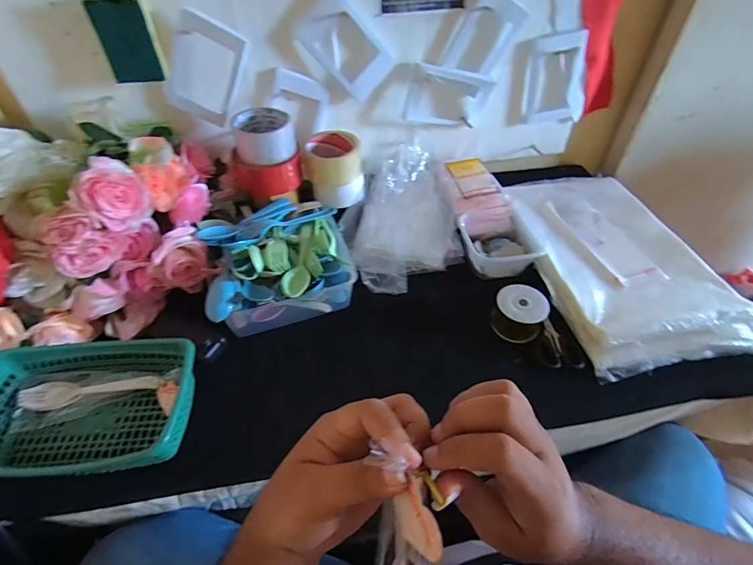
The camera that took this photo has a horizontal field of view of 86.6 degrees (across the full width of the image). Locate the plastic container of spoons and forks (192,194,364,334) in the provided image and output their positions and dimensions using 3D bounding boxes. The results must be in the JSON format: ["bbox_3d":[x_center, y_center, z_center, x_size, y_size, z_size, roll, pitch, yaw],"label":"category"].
[{"bbox_3d":[-0.147,-0.037,0.603,0.198,0.107,0.192,-13,48,-12],"label":"plastic container of spoons and forks"}]

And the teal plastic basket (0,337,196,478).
[{"bbox_3d":[-0.338,0.145,0.468,0.239,0.069,0.142,-4,47,-3],"label":"teal plastic basket"}]

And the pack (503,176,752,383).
[{"bbox_3d":[0.373,-0.045,0.647,0.266,0.042,0.393,-11,48,-10],"label":"pack"}]

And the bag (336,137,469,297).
[{"bbox_3d":[0.039,-0.113,0.672,0.186,0.078,0.283,-10,48,-9],"label":"bag"}]

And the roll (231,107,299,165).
[{"bbox_3d":[-0.171,-0.225,0.614,0.087,0.049,0.083,0,47,0],"label":"roll"}]

